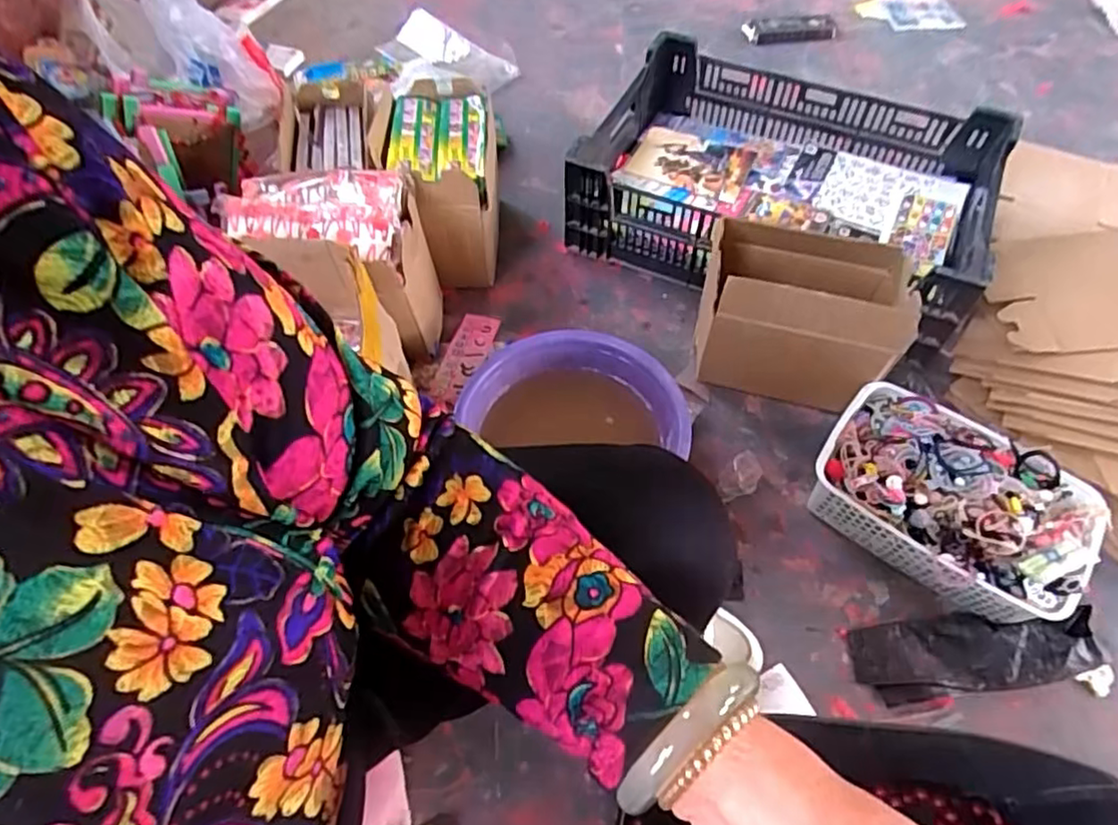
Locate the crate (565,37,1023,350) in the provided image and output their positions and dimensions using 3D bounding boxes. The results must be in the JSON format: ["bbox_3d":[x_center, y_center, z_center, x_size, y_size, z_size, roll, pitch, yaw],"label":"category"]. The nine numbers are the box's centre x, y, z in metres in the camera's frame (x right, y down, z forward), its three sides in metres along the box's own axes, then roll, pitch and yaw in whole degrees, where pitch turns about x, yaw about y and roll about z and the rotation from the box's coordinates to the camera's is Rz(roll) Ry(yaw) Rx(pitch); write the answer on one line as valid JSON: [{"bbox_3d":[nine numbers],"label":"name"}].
[{"bbox_3d":[0.352,-0.358,1.040,0.602,0.176,0.399,26,62,15],"label":"crate"}]

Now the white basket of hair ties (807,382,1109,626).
[{"bbox_3d":[0.469,0.102,0.788,0.297,0.134,0.201,39,66,21],"label":"white basket of hair ties"}]

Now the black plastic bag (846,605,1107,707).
[{"bbox_3d":[0.474,0.272,0.738,0.267,0.041,0.088,-6,59,-4],"label":"black plastic bag"}]

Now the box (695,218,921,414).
[{"bbox_3d":[0.318,-0.125,0.872,0.232,0.207,0.143,14,60,8],"label":"box"}]

